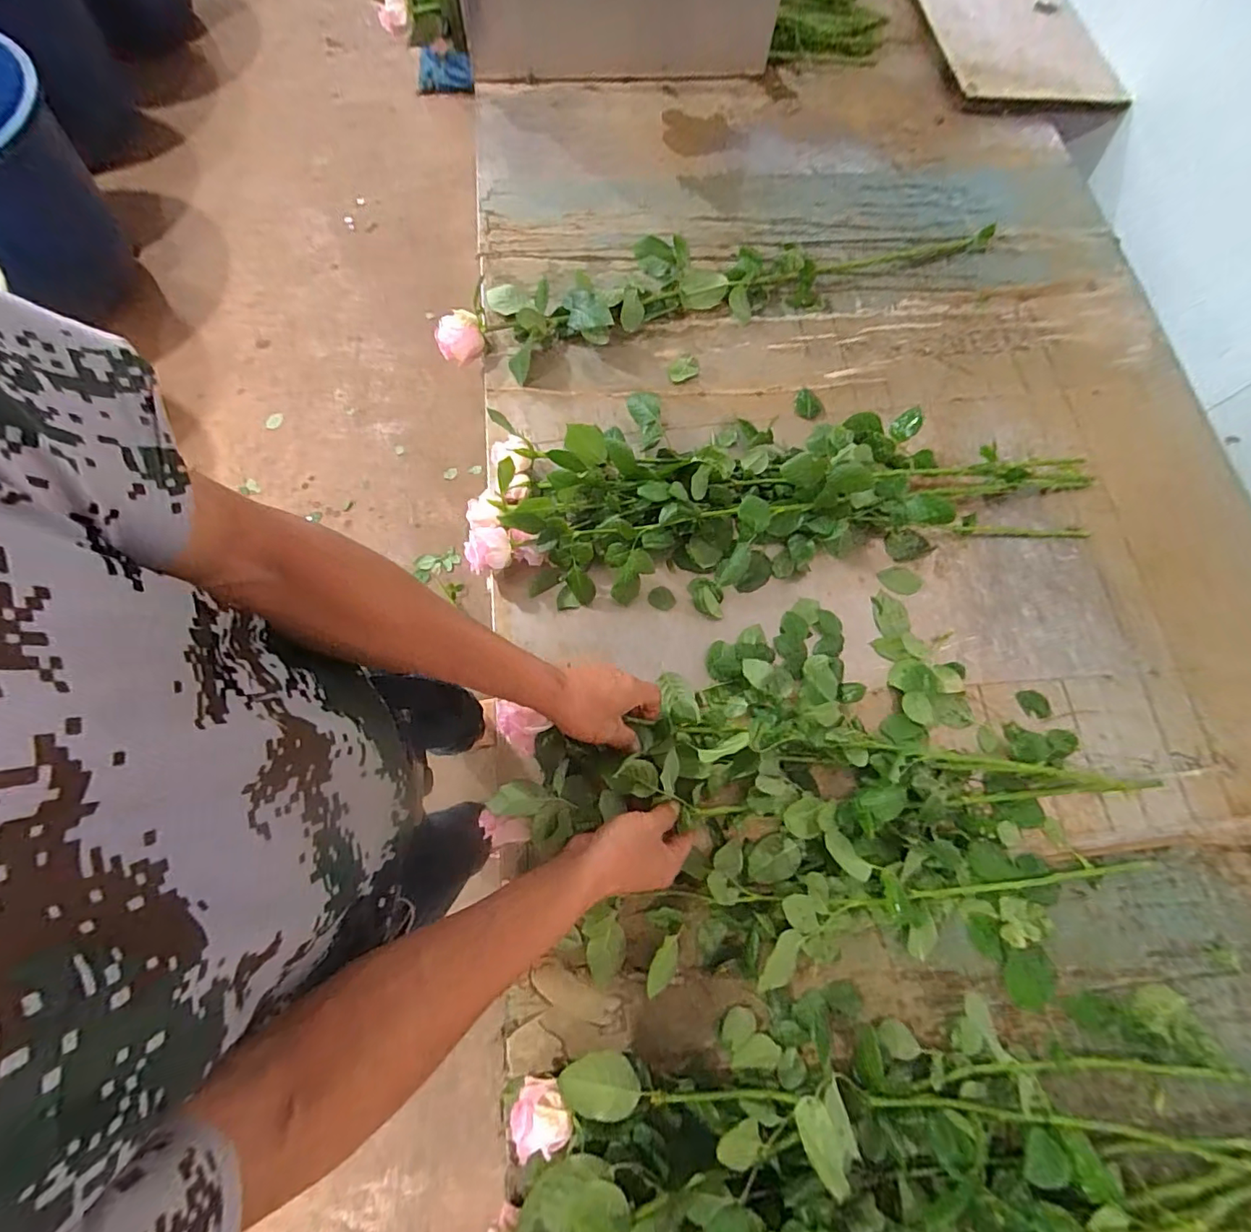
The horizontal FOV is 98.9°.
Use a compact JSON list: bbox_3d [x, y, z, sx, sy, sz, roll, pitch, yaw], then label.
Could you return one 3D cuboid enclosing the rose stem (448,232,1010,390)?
[{"bbox_3d":[0.144,-0.501,0.763,0.831,0.056,0.170,-18,74,-7],"label":"rose stem"}]

